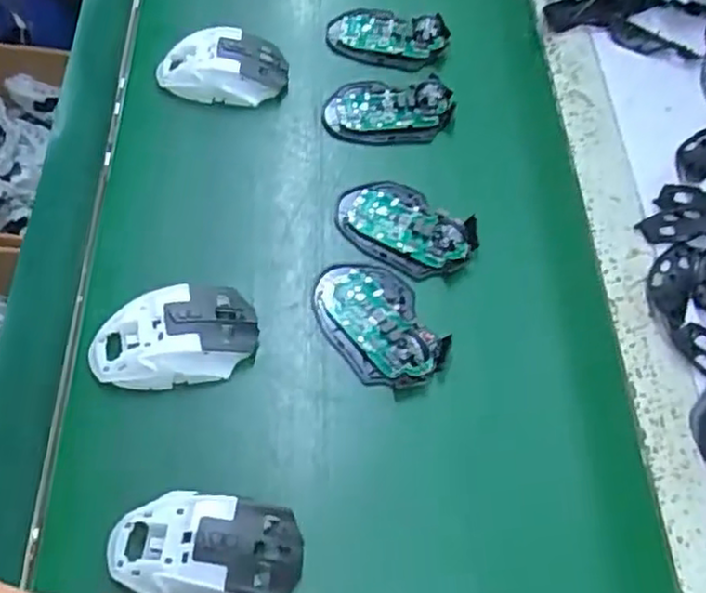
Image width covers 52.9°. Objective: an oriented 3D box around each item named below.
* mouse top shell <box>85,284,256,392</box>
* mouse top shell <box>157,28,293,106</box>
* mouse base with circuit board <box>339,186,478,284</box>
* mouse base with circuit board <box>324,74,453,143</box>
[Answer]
[{"bbox_3d":[-0.126,0.026,0.500,0.116,0.037,0.069,-7,60,-8],"label":"mouse top shell"},{"bbox_3d":[-0.117,-0.208,0.640,0.118,0.037,0.064,4,59,-2],"label":"mouse top shell"},{"bbox_3d":[0.041,-0.057,0.566,0.109,0.022,0.071,33,63,16],"label":"mouse base with circuit board"},{"bbox_3d":[0.032,-0.170,0.632,0.111,0.027,0.067,9,59,3],"label":"mouse base with circuit board"}]

